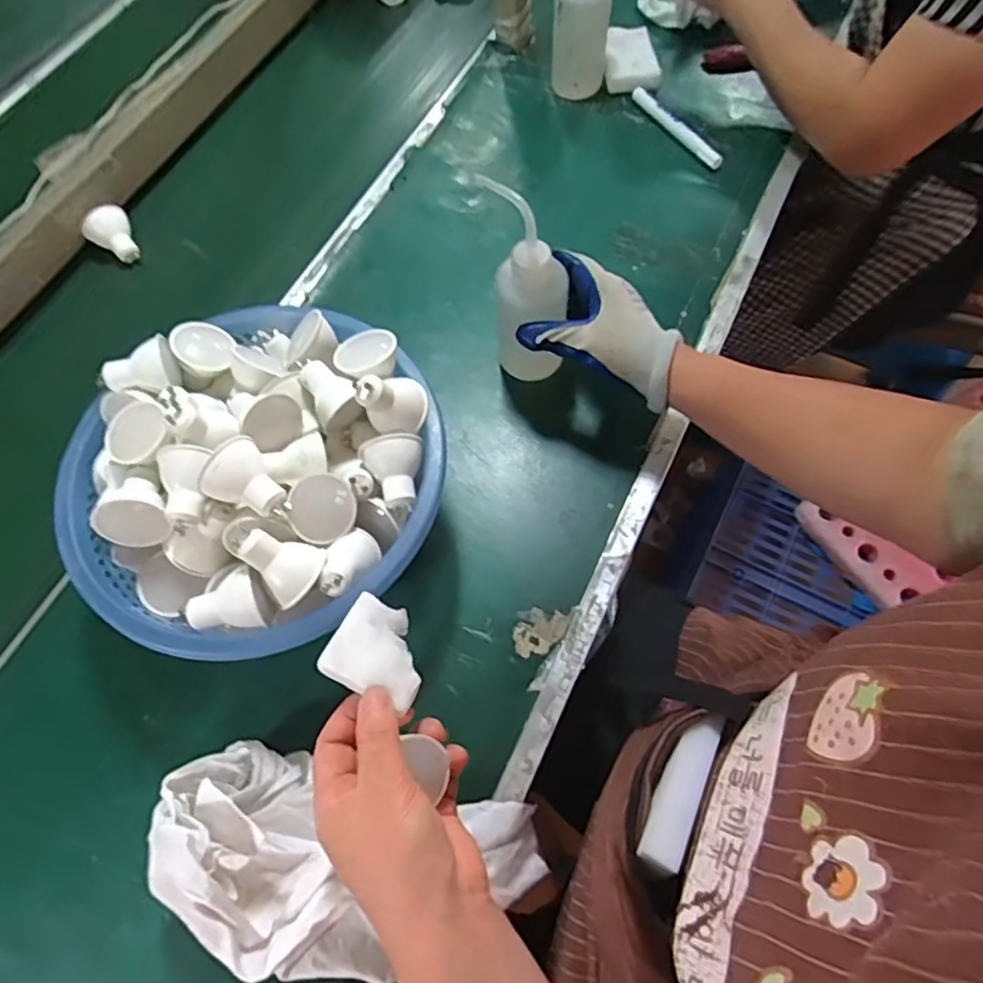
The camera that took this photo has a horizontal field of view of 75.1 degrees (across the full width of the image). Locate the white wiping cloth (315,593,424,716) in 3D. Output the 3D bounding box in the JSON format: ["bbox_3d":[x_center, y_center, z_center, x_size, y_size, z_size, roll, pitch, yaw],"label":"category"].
[{"bbox_3d":[-0.063,0.092,0.370,0.056,0.007,0.051,32,53,-4],"label":"white wiping cloth"}]

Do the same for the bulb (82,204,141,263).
[{"bbox_3d":[-0.400,-0.270,0.678,0.045,0.042,0.048,-35,68,-12],"label":"bulb"}]

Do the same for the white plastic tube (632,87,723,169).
[{"bbox_3d":[0.209,-0.412,0.720,0.018,0.018,0.140,-32,68,-11],"label":"white plastic tube"}]

